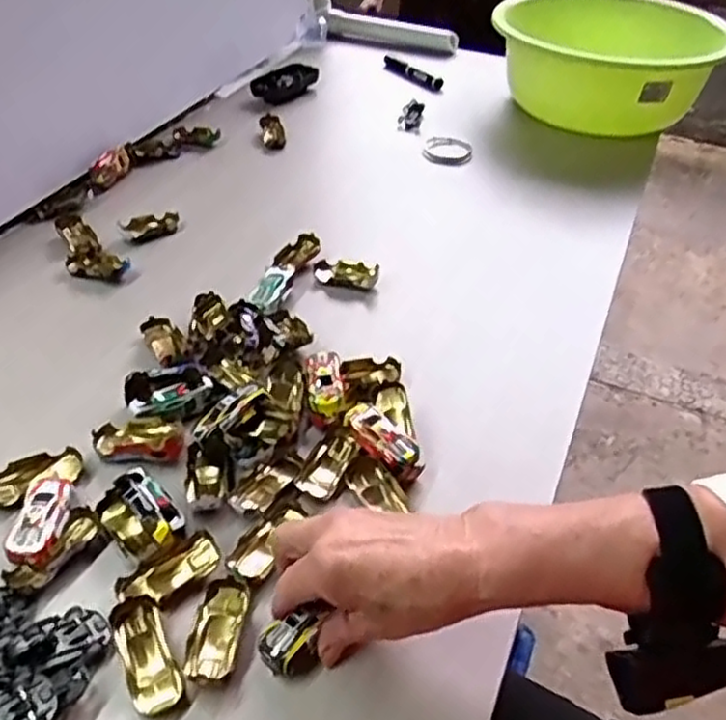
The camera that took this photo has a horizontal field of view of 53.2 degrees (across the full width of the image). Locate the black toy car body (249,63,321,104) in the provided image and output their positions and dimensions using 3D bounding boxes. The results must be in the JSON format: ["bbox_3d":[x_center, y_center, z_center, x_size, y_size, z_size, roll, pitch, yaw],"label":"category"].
[{"bbox_3d":[-0.111,-0.403,1.047,0.052,0.030,0.106,25,45,20],"label":"black toy car body"}]

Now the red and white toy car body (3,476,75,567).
[{"bbox_3d":[-0.207,0.102,0.469,0.030,0.015,0.062,0,41,-3],"label":"red and white toy car body"}]

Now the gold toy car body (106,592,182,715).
[{"bbox_3d":[-0.122,0.165,0.408,0.027,0.019,0.062,-18,45,-22],"label":"gold toy car body"}]

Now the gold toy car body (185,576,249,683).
[{"bbox_3d":[-0.084,0.156,0.420,0.028,0.015,0.063,5,41,2],"label":"gold toy car body"}]

